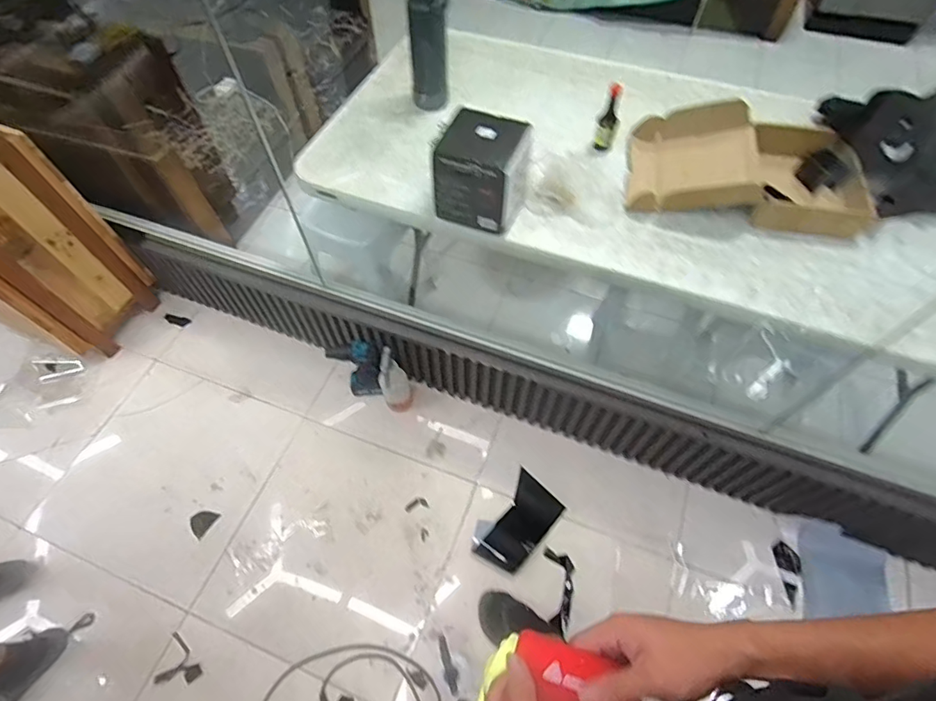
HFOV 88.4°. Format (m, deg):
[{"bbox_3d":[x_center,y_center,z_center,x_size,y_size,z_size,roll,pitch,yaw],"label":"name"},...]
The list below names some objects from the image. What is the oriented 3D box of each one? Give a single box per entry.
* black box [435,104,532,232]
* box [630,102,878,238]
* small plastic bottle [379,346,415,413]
[{"bbox_3d":[0.036,-0.372,0.997,0.160,0.176,0.159,15,61,8],"label":"black box"},{"bbox_3d":[0.623,-0.411,1.066,0.485,0.085,0.299,11,60,6],"label":"box"},{"bbox_3d":[-0.225,0.098,1.476,0.092,0.288,0.094,-17,61,-10],"label":"small plastic bottle"}]

